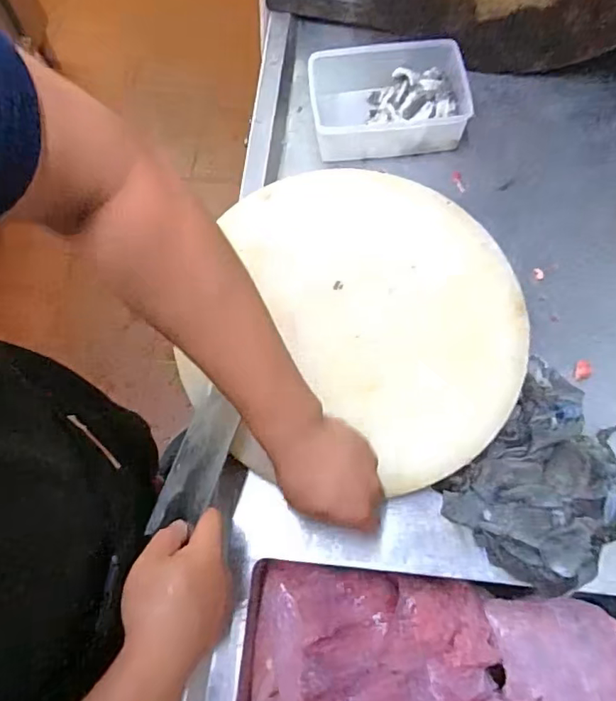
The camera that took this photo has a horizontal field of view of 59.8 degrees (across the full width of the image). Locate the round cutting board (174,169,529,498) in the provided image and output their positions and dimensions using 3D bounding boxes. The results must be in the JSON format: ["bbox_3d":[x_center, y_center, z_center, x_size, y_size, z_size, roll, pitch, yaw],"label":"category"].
[{"bbox_3d":[0.063,-0.040,0.600,0.346,0.036,0.357,5,70,5],"label":"round cutting board"}]

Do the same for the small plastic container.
[{"bbox_3d":[0.107,-0.330,0.717,0.196,0.070,0.134,-6,70,1],"label":"small plastic container"}]

